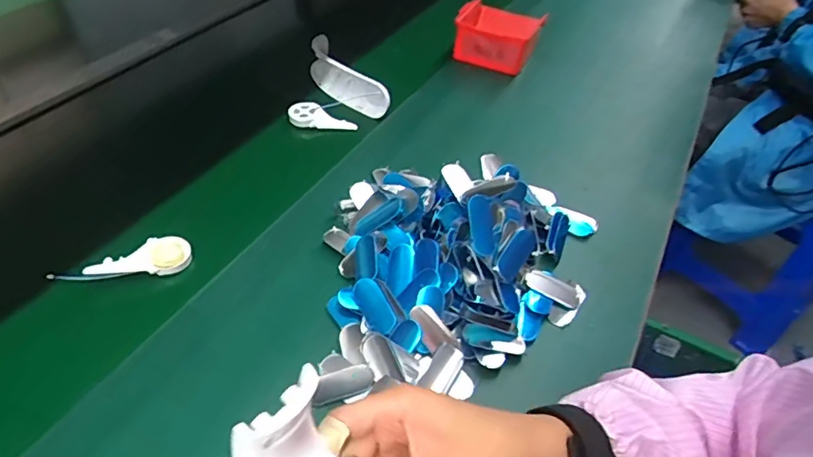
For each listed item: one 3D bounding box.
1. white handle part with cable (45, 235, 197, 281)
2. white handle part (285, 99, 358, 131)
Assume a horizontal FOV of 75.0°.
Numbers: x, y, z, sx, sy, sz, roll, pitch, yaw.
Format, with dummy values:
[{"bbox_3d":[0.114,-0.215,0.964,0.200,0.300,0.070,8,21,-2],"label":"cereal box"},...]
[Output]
[{"bbox_3d":[-0.283,0.037,0.533,0.124,0.024,0.036,-19,51,-21],"label":"white handle part with cable"},{"bbox_3d":[-0.117,-0.154,0.733,0.096,0.016,0.037,12,80,6],"label":"white handle part"}]

